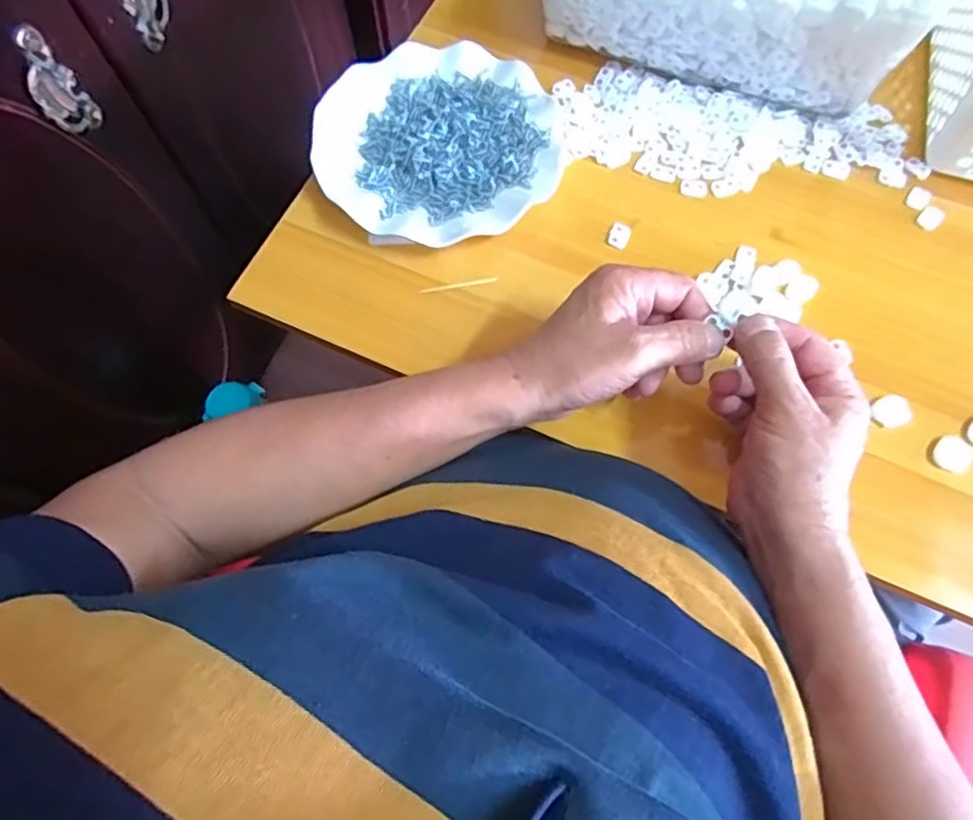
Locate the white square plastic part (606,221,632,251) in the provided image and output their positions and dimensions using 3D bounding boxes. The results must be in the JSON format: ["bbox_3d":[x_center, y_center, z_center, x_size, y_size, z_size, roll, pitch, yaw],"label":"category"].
[{"bbox_3d":[0.099,-0.129,0.472,0.015,0.007,0.019,25,71,9],"label":"white square plastic part"}]

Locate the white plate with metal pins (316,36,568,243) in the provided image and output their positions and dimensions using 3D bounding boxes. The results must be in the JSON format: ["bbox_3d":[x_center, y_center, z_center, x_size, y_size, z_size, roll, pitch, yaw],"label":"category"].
[{"bbox_3d":[-0.036,-0.202,0.488,0.179,0.025,0.172,0,69,0],"label":"white plate with metal pins"}]

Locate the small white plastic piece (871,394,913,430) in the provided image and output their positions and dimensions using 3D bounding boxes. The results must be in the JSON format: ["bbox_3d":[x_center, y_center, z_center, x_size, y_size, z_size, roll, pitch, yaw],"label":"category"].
[{"bbox_3d":[0.265,0.001,0.416,0.019,0.010,0.021,-28,72,-11],"label":"small white plastic piece"}]

